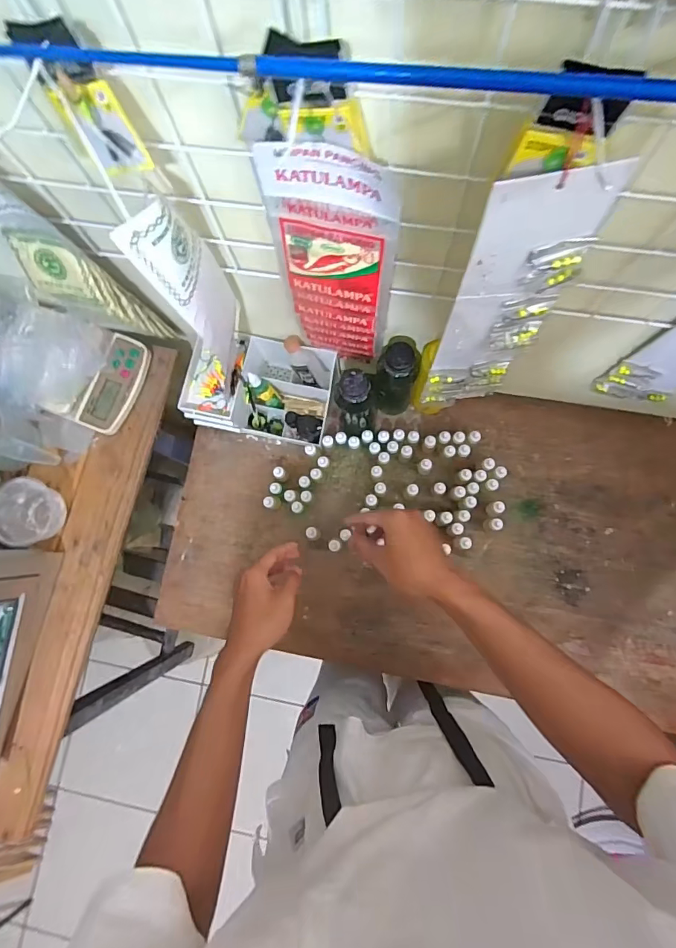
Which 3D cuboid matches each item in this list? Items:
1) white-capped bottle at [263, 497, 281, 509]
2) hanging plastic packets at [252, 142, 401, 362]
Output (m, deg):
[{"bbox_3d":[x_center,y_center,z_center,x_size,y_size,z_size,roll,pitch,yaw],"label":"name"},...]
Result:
[{"bbox_3d":[-0.108,0.048,0.763,0.017,0.061,0.022,31,85,8],"label":"white-capped bottle"},{"bbox_3d":[-0.001,-0.204,0.499,0.118,0.338,0.022,13,83,6],"label":"hanging plastic packets"}]

